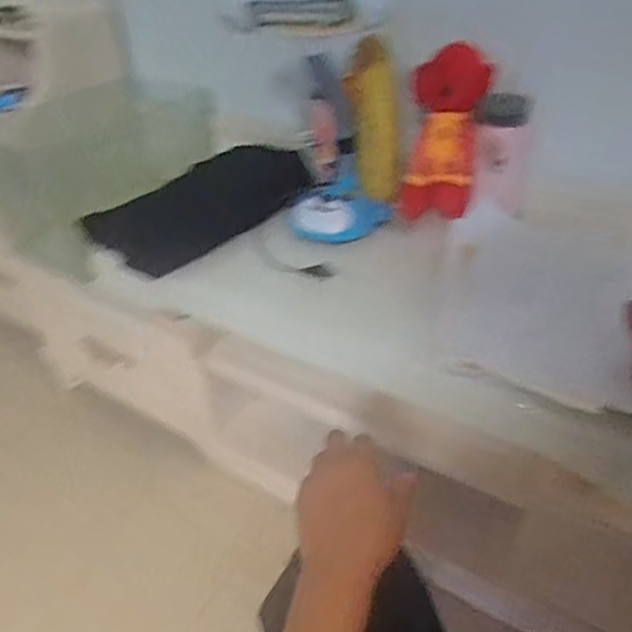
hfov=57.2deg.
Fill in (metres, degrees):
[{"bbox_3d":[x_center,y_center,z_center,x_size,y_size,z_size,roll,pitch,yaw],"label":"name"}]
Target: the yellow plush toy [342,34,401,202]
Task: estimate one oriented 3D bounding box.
[{"bbox_3d":[0.090,-0.292,0.901,0.086,0.238,0.048,-2,39,5],"label":"yellow plush toy"}]

